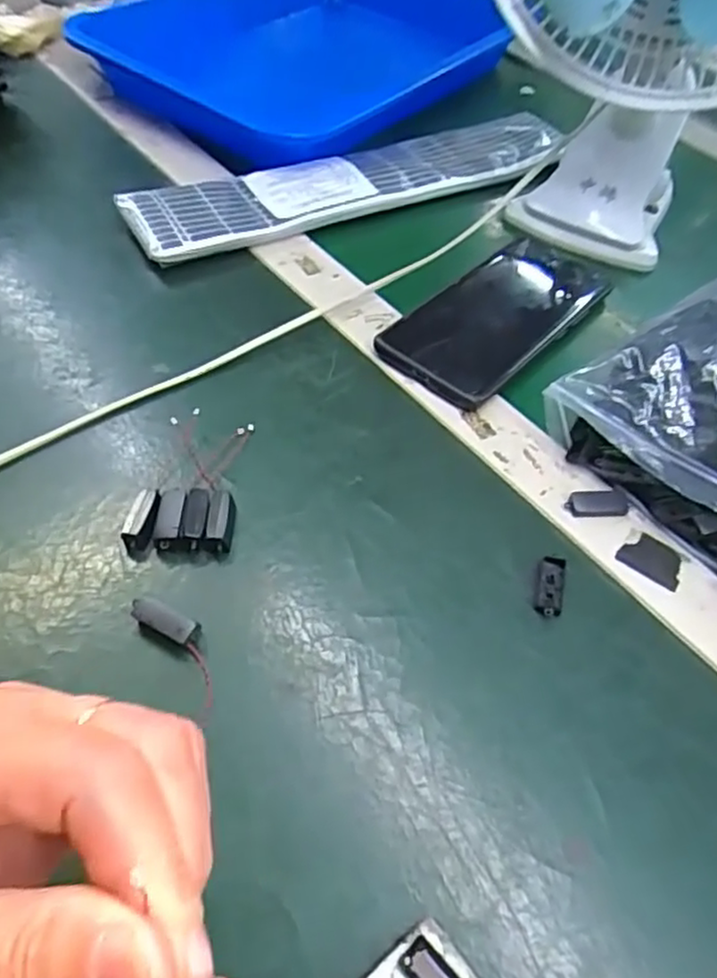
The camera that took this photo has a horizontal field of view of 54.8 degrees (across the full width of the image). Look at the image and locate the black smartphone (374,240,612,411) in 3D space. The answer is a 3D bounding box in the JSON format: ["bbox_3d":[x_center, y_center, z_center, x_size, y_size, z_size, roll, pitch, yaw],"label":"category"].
[{"bbox_3d":[0.093,-0.113,0.442,0.077,0.012,0.179,36,57,22],"label":"black smartphone"}]

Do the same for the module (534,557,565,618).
[{"bbox_3d":[0.089,0.045,0.318,0.011,0.005,0.029,15,52,8],"label":"module"}]

